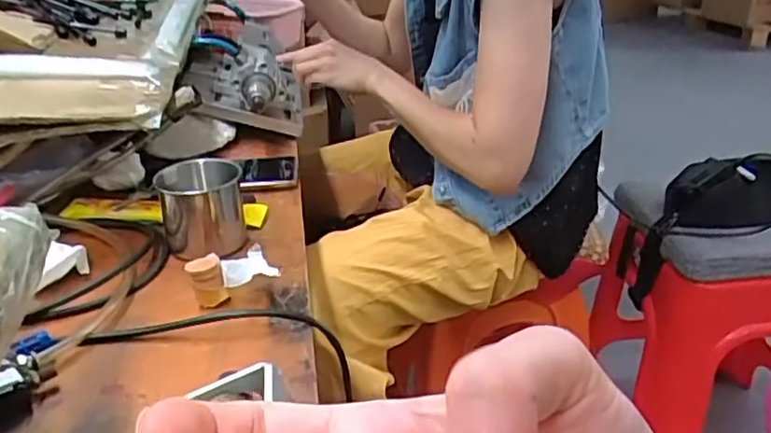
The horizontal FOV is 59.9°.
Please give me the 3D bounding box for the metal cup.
[{"bbox_3d":[-0.166,-0.012,0.605,0.072,0.070,0.083,-10,28,-14],"label":"metal cup"}]

